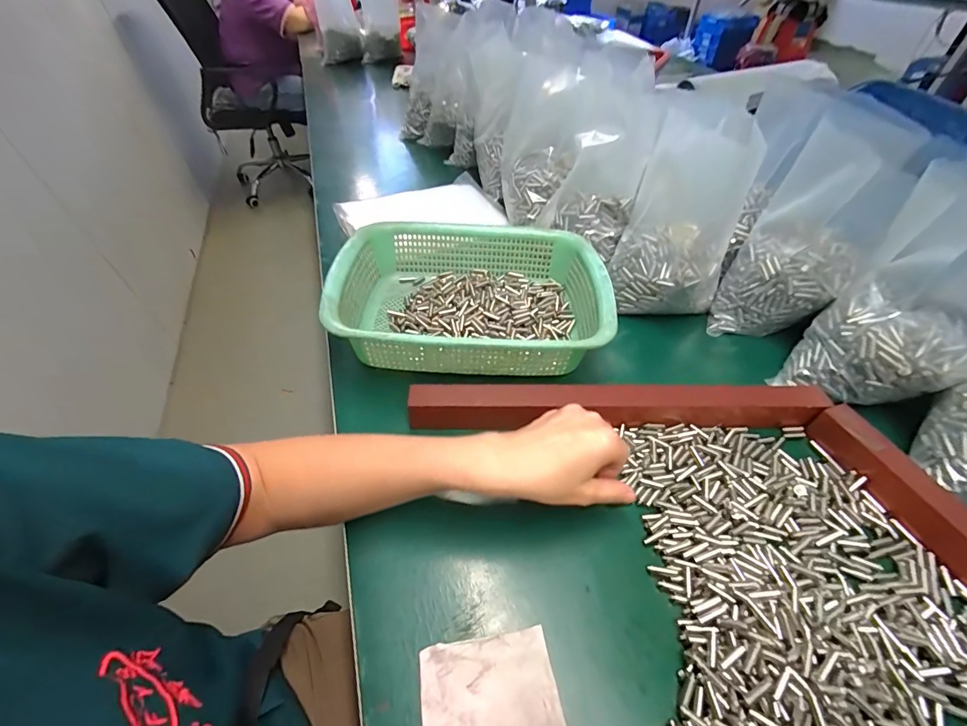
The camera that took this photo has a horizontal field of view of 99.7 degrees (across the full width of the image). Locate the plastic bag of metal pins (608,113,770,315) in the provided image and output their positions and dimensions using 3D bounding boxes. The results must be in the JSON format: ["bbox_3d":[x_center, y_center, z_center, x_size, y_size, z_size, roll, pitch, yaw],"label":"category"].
[{"bbox_3d":[0.227,-0.159,0.470,0.124,0.203,0.092,25,50,22],"label":"plastic bag of metal pins"}]

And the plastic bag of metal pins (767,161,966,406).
[{"bbox_3d":[0.405,-0.037,0.377,0.134,0.205,0.089,32,53,27],"label":"plastic bag of metal pins"}]

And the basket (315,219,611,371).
[{"bbox_3d":[-0.012,-0.076,0.480,0.298,0.080,0.223,-2,48,-1],"label":"basket"}]

